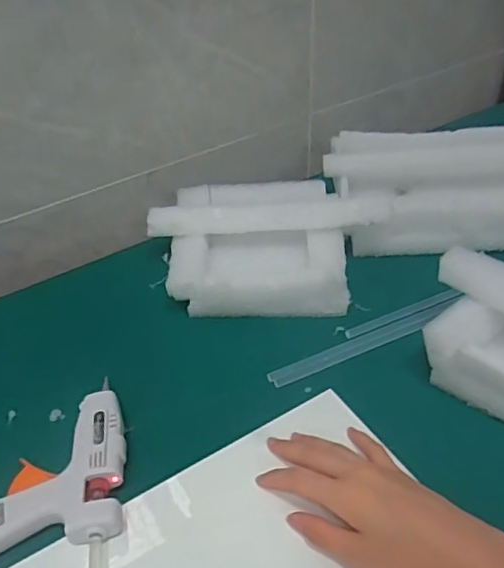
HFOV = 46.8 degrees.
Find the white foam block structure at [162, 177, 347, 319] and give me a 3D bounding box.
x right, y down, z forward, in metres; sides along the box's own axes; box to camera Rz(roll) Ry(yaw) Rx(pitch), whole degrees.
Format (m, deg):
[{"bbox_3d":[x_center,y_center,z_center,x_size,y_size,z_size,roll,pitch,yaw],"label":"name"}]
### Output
[{"bbox_3d":[0.003,-0.035,0.607,0.173,0.056,0.184,-2,43,0],"label":"white foam block structure"}]

